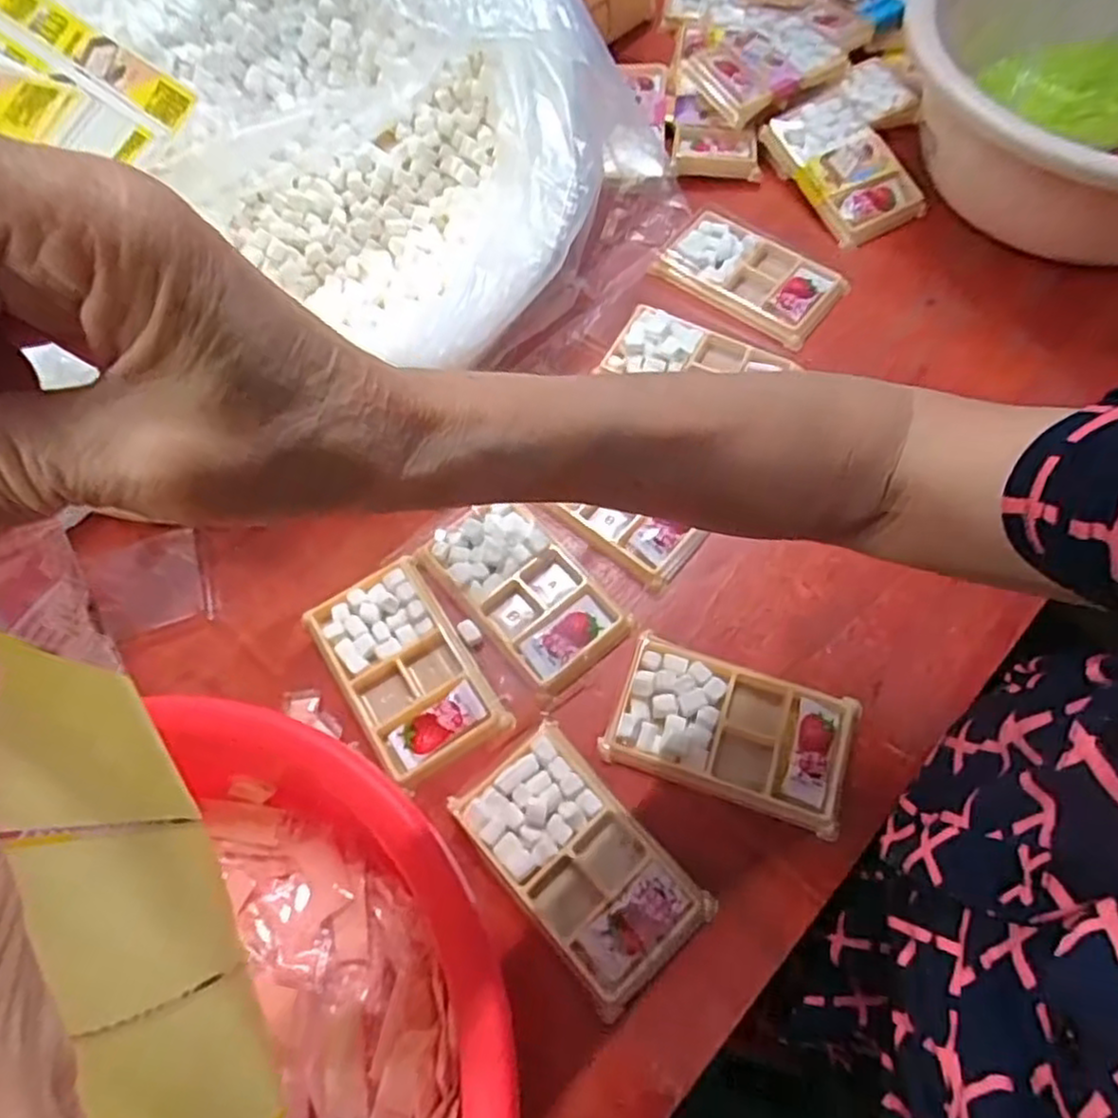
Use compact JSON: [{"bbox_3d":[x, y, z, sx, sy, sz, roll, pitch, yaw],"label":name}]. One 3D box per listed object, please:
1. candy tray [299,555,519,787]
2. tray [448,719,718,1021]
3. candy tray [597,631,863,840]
[{"bbox_3d":[-0.094,0.067,0.450,0.078,0.013,0.136,-33,67,-11],"label":"candy tray"},{"bbox_3d":[0.011,0.163,0.395,0.076,0.014,0.135,-39,69,-14],"label":"tray"},{"bbox_3d":[0.101,0.097,0.416,0.132,0.016,0.079,18,67,12],"label":"candy tray"}]

